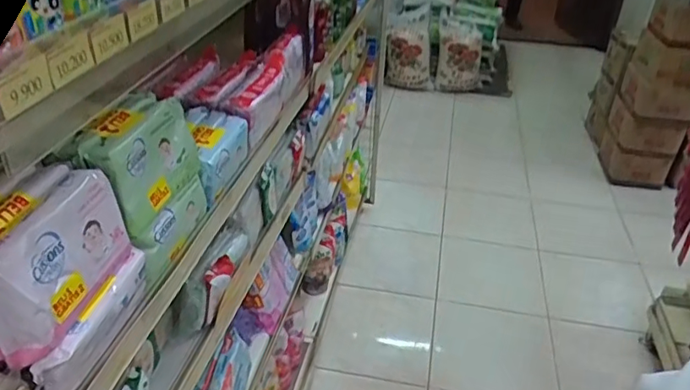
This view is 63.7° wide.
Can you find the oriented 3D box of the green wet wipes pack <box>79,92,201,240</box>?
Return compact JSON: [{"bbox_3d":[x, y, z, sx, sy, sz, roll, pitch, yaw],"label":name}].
[{"bbox_3d":[-0.228,-0.038,0.616,0.066,0.094,0.168,7,33,6],"label":"green wet wipes pack"}]

